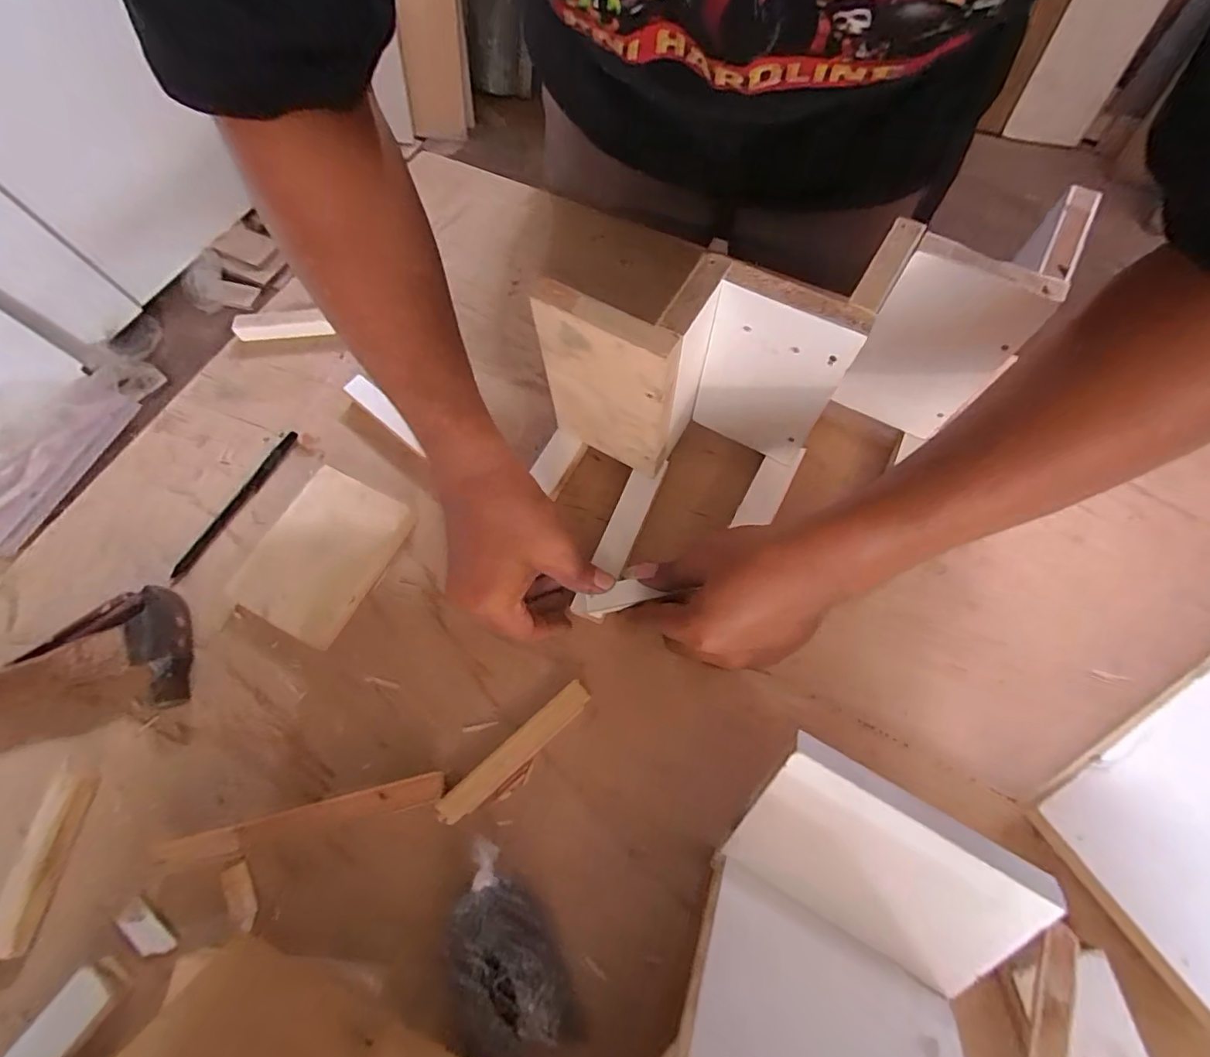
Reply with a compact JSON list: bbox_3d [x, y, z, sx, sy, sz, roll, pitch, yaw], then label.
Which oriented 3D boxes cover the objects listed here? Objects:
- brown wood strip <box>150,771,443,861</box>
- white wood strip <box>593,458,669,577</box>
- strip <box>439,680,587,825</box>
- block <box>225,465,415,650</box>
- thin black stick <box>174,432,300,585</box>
[{"bbox_3d":[-0.201,0.194,0.353,0.181,0.017,0.018,-13,67,-3],"label":"brown wood strip"},{"bbox_3d":[0.019,-0.011,0.424,0.026,0.004,0.100,21,71,11],"label":"white wood strip"},{"bbox_3d":[-0.062,0.155,0.370,0.123,0.005,0.021,-40,71,-13],"label":"strip"},{"bbox_3d":[-0.230,0.018,0.429,0.097,0.016,0.125,24,70,12],"label":"block"},{"bbox_3d":[-0.321,-0.022,0.461,0.015,0.005,0.153,24,70,12],"label":"thin black stick"}]

